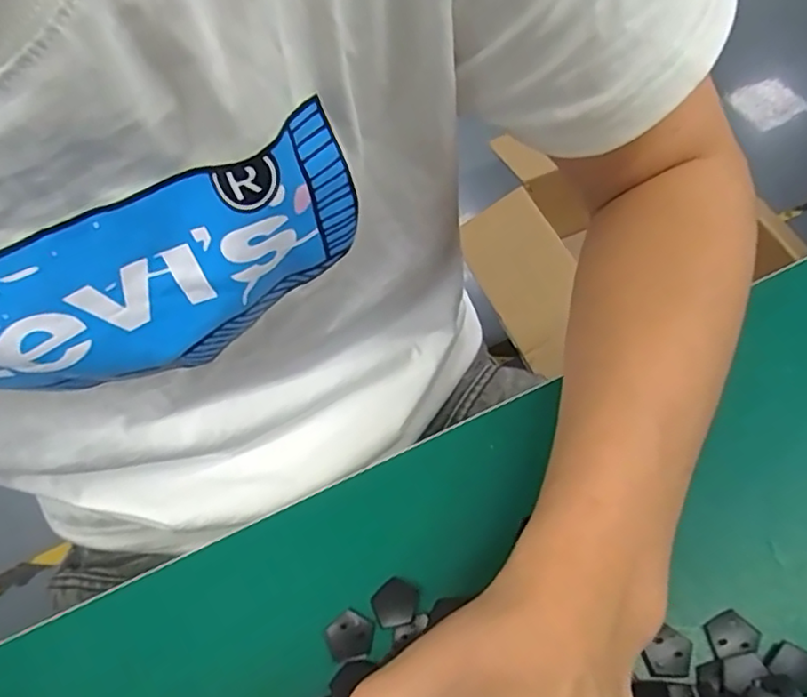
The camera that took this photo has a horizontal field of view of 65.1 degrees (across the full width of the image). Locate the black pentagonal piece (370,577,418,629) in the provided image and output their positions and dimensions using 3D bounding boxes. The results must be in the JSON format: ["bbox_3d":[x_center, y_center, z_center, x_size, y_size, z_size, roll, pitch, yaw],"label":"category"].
[{"bbox_3d":[-0.004,0.105,0.261,0.018,0.004,0.019,26,67,19],"label":"black pentagonal piece"}]

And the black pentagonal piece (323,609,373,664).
[{"bbox_3d":[-0.022,0.116,0.256,0.019,0.004,0.018,-24,61,-7],"label":"black pentagonal piece"}]

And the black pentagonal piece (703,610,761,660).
[{"bbox_3d":[0.129,0.110,0.245,0.019,0.004,0.015,-16,61,-2],"label":"black pentagonal piece"}]

